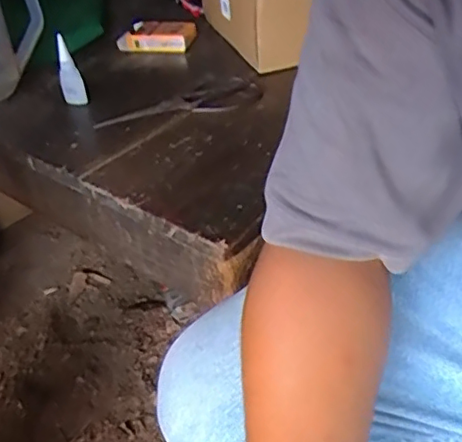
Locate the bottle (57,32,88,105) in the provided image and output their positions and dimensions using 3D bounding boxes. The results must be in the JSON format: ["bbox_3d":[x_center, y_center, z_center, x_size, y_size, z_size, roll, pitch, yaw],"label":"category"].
[{"bbox_3d":[-0.214,-0.198,0.782,0.030,0.087,0.038,-14,37,-12],"label":"bottle"}]

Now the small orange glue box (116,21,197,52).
[{"bbox_3d":[-0.115,-0.287,0.917,0.118,0.027,0.071,0,37,6],"label":"small orange glue box"}]

